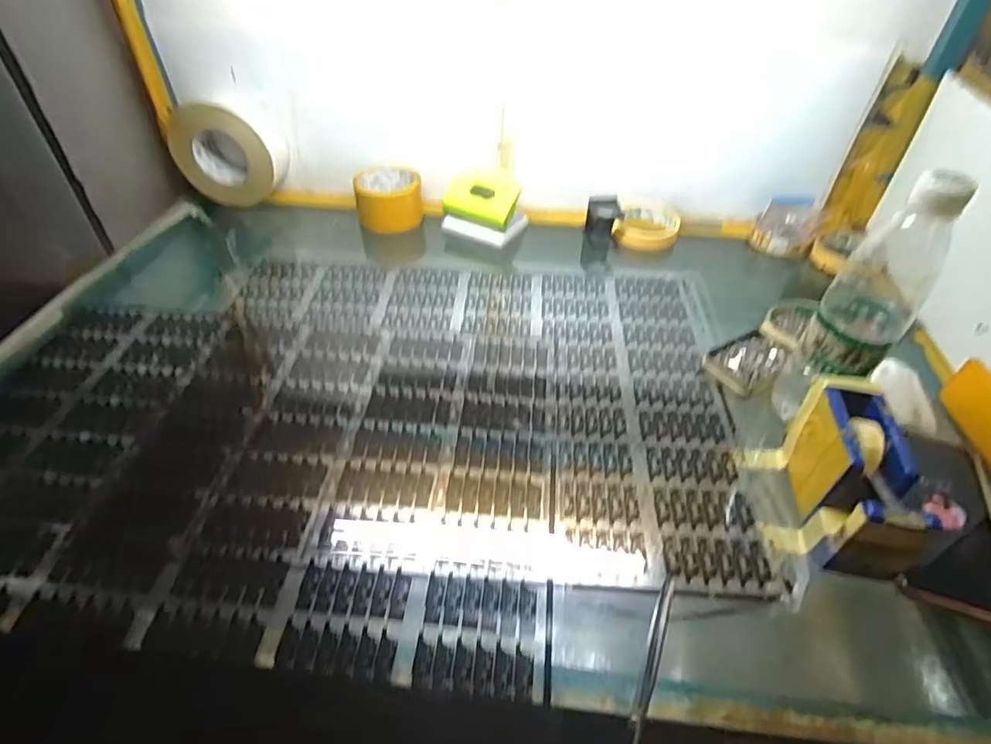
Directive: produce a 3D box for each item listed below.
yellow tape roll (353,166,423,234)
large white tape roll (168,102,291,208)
[{"bbox_3d":[-0.148,-0.240,0.745,0.088,0.058,0.077,-4,44,-6],"label":"yellow tape roll"},{"bbox_3d":[-0.366,-0.299,0.736,0.137,0.123,0.052,-1,43,-2],"label":"large white tape roll"}]

